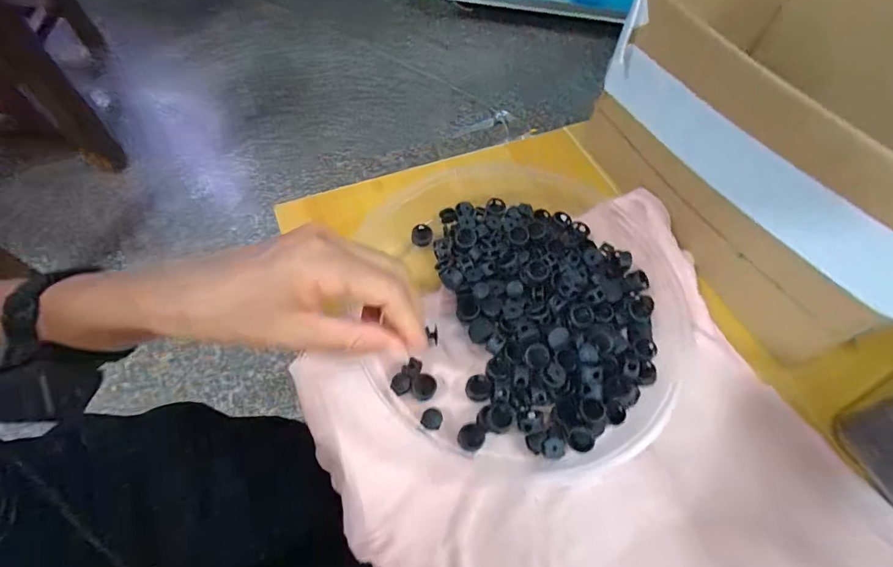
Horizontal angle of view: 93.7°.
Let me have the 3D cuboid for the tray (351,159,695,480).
[{"bbox_3d":[0.060,0.005,0.317,0.230,0.030,0.246,2,60,-3],"label":"tray"}]

